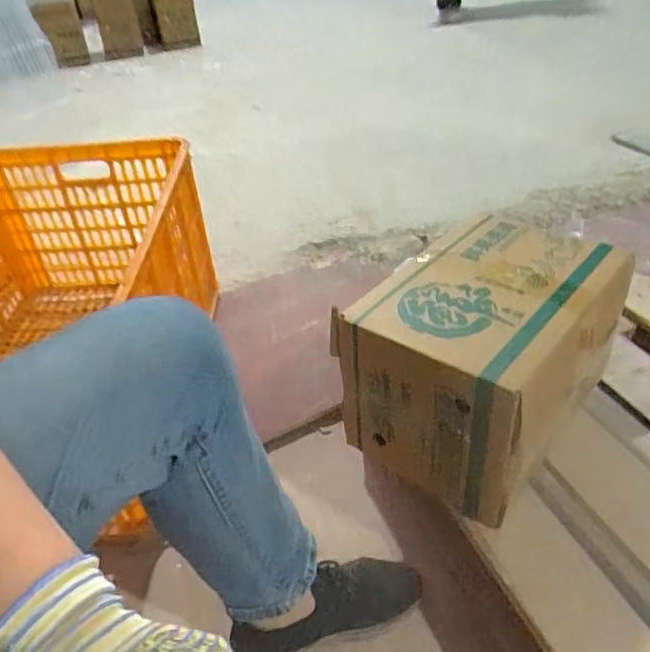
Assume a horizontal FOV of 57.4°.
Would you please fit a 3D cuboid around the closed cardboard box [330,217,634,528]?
[{"bbox_3d":[0.200,0.028,0.711,0.218,0.189,0.309,26,47,37],"label":"closed cardboard box"}]

